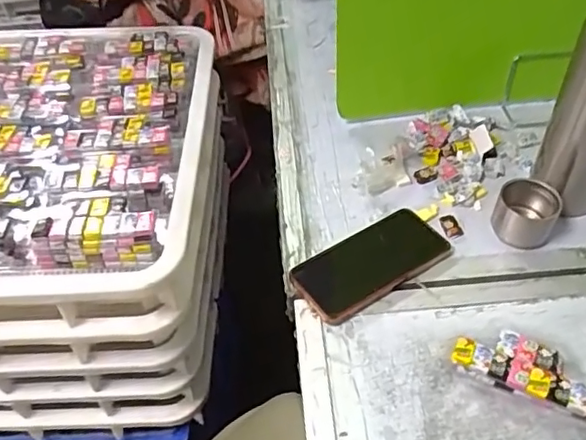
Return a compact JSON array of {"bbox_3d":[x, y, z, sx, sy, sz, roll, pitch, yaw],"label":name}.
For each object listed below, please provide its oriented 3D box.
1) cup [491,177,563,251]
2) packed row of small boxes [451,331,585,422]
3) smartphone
[{"bbox_3d":[0.254,-0.006,0.634,0.060,0.055,0.054,23,53,24],"label":"cup"},{"bbox_3d":[0.211,0.135,0.526,0.124,0.022,0.053,21,52,23],"label":"packed row of small boxes"},{"bbox_3d":[0.084,0.045,0.622,0.166,0.013,0.082,-28,51,-19],"label":"smartphone"}]

